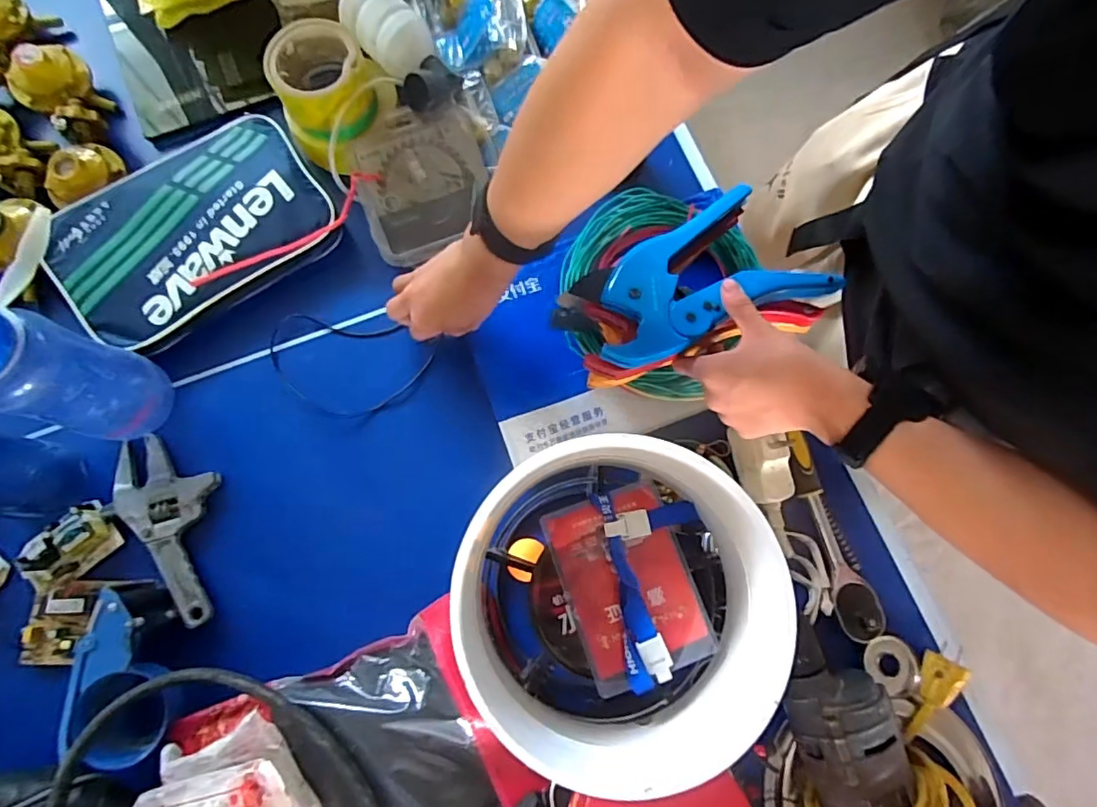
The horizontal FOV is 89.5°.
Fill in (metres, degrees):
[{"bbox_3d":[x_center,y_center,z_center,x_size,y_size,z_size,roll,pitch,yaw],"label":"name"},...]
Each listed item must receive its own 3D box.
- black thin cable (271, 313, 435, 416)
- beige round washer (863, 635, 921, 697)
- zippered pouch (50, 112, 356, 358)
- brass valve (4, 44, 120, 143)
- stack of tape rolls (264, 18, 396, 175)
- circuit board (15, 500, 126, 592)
[{"bbox_3d":[-0.215,-0.040,0.590,0.180,0.024,0.105,7,77,1],"label":"black thin cable"},{"bbox_3d":[0.326,0.249,0.526,0.043,0.015,0.051,0,75,25],"label":"beige round washer"},{"bbox_3d":[-0.379,-0.186,0.596,0.280,0.029,0.177,-33,80,-8],"label":"zippered pouch"},{"bbox_3d":[-0.556,-0.356,0.640,0.122,0.056,0.081,41,79,8],"label":"brass valve"},{"bbox_3d":[-0.228,-0.335,0.590,0.111,0.080,0.103,-22,78,-6],"label":"stack of tape rolls"},{"bbox_3d":[-0.473,0.142,0.539,0.087,0.029,0.056,-41,81,-10],"label":"circuit board"}]

